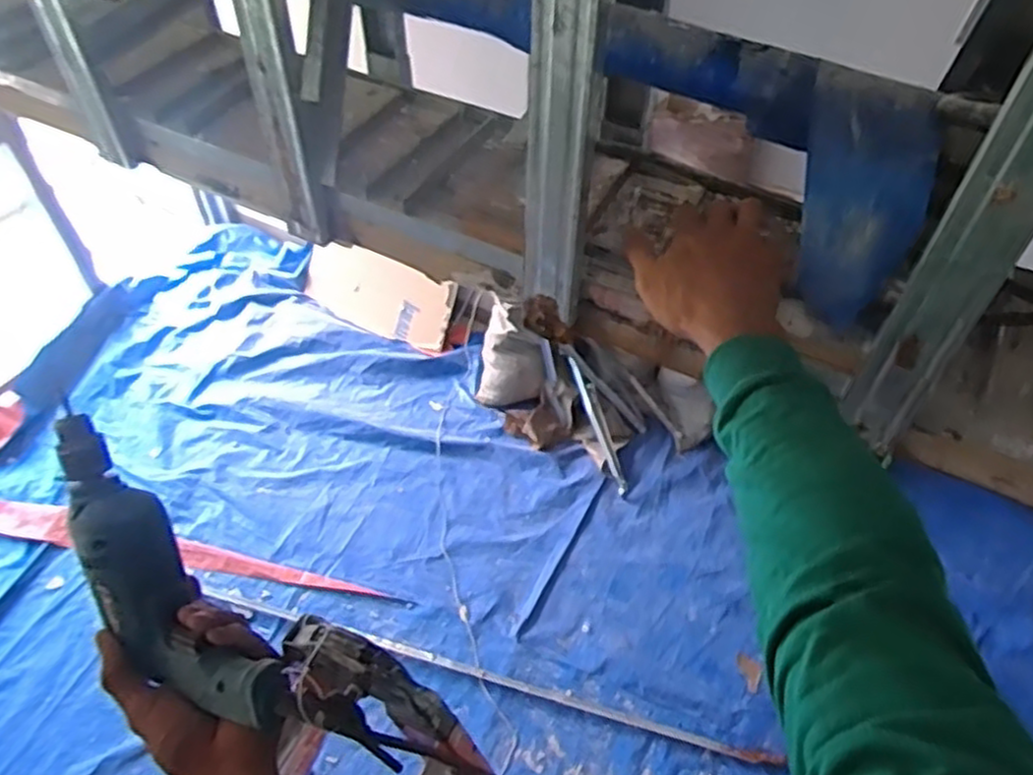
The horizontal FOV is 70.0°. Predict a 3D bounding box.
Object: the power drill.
[{"bbox_3d":[-0.267,0.140,0.535,0.068,0.081,0.267,-35,79,-27],"label":"power drill"}]

